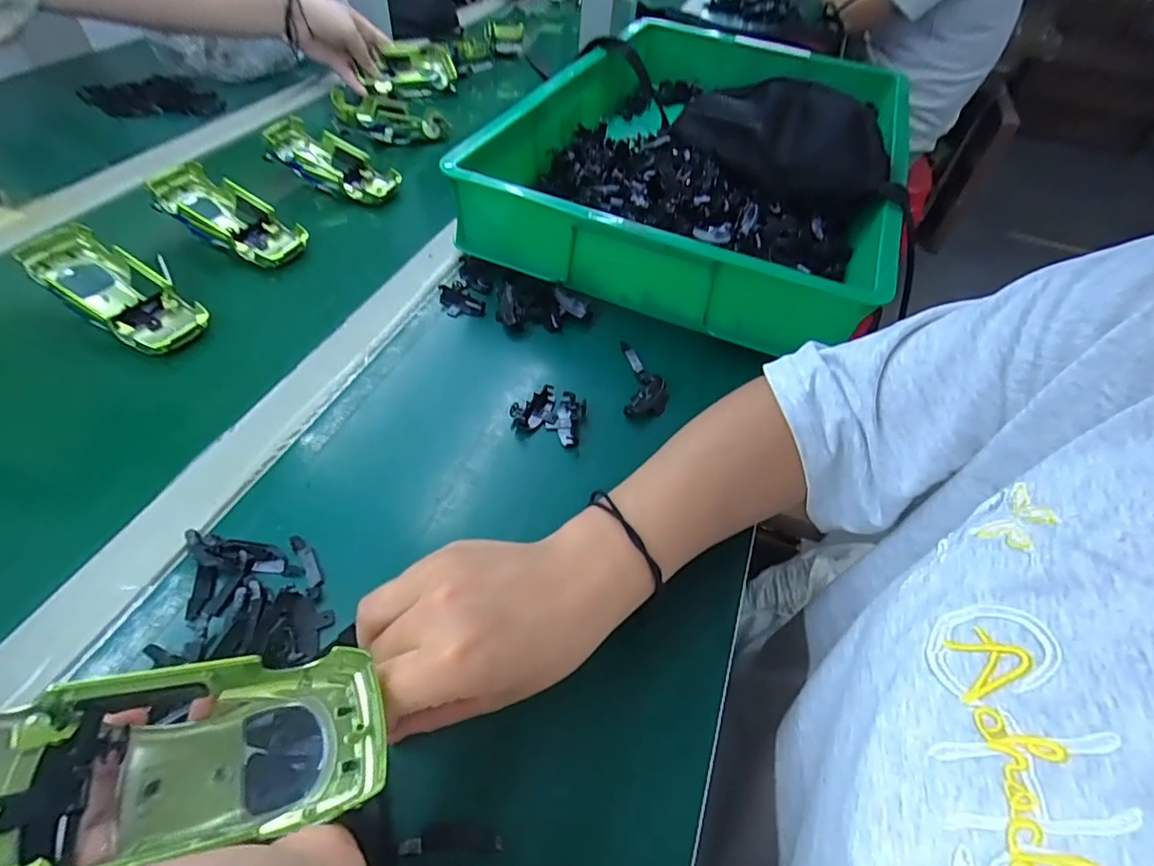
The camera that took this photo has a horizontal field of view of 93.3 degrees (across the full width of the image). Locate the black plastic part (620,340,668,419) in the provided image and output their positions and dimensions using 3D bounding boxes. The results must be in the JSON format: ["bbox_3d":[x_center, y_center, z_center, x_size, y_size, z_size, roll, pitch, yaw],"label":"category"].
[{"bbox_3d":[0.052,-0.044,0.418,0.033,0.010,0.078,4,51,-3],"label":"black plastic part"}]

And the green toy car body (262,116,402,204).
[{"bbox_3d":[-0.251,-0.275,0.563,0.129,0.033,0.061,27,52,-4],"label":"green toy car body"}]

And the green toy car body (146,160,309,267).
[{"bbox_3d":[-0.312,-0.192,0.485,0.140,0.031,0.059,32,54,3],"label":"green toy car body"}]

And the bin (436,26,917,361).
[{"bbox_3d":[0.142,-0.311,0.591,0.353,0.102,0.547,21,52,11],"label":"bin"}]

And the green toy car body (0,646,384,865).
[{"bbox_3d":[-0.130,0.102,0.166,0.132,0.033,0.051,10,42,-40],"label":"green toy car body"}]

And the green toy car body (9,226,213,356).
[{"bbox_3d":[-0.344,-0.108,0.413,0.132,0.031,0.063,34,54,3],"label":"green toy car body"}]

